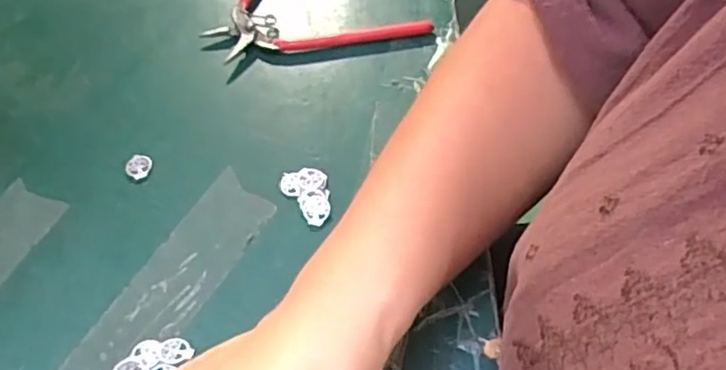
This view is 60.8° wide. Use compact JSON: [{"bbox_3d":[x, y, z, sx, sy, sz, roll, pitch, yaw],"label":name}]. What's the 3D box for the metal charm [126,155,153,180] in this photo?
[{"bbox_3d":[-0.133,-0.012,0.367,0.015,0.004,0.015,-2,56,3],"label":"metal charm"}]

